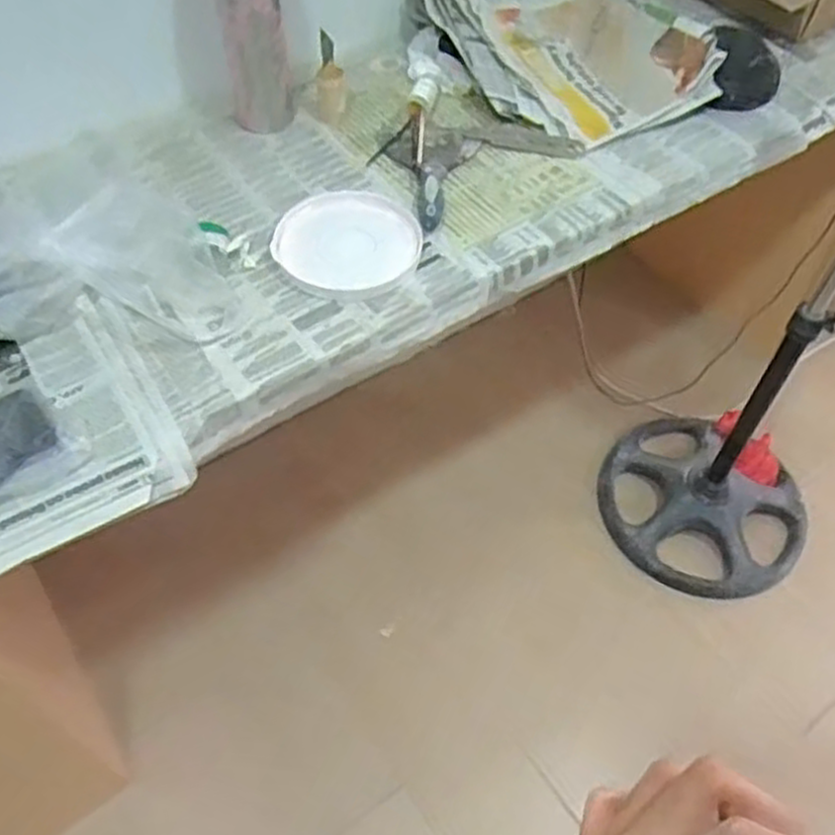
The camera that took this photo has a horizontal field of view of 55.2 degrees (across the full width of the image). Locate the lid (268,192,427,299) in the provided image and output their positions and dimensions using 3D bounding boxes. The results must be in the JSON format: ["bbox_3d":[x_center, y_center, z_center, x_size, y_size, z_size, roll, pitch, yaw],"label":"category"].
[{"bbox_3d":[-0.085,-0.211,0.964,0.171,0.014,0.189,-27,55,-21],"label":"lid"}]

